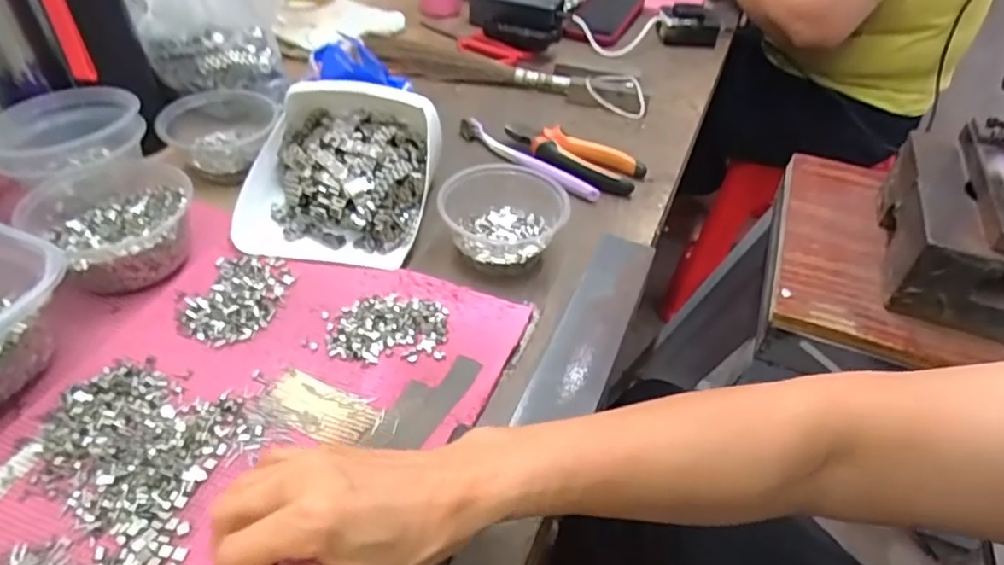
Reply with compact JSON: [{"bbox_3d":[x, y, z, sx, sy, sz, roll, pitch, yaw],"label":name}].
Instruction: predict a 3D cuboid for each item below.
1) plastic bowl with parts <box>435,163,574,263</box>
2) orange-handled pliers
[{"bbox_3d":[-0.001,-0.059,0.536,0.105,0.047,0.090,4,44,-2],"label":"plastic bowl with parts"},{"bbox_3d":[0.071,-0.131,0.645,0.149,0.021,0.062,27,48,20],"label":"orange-handled pliers"}]

